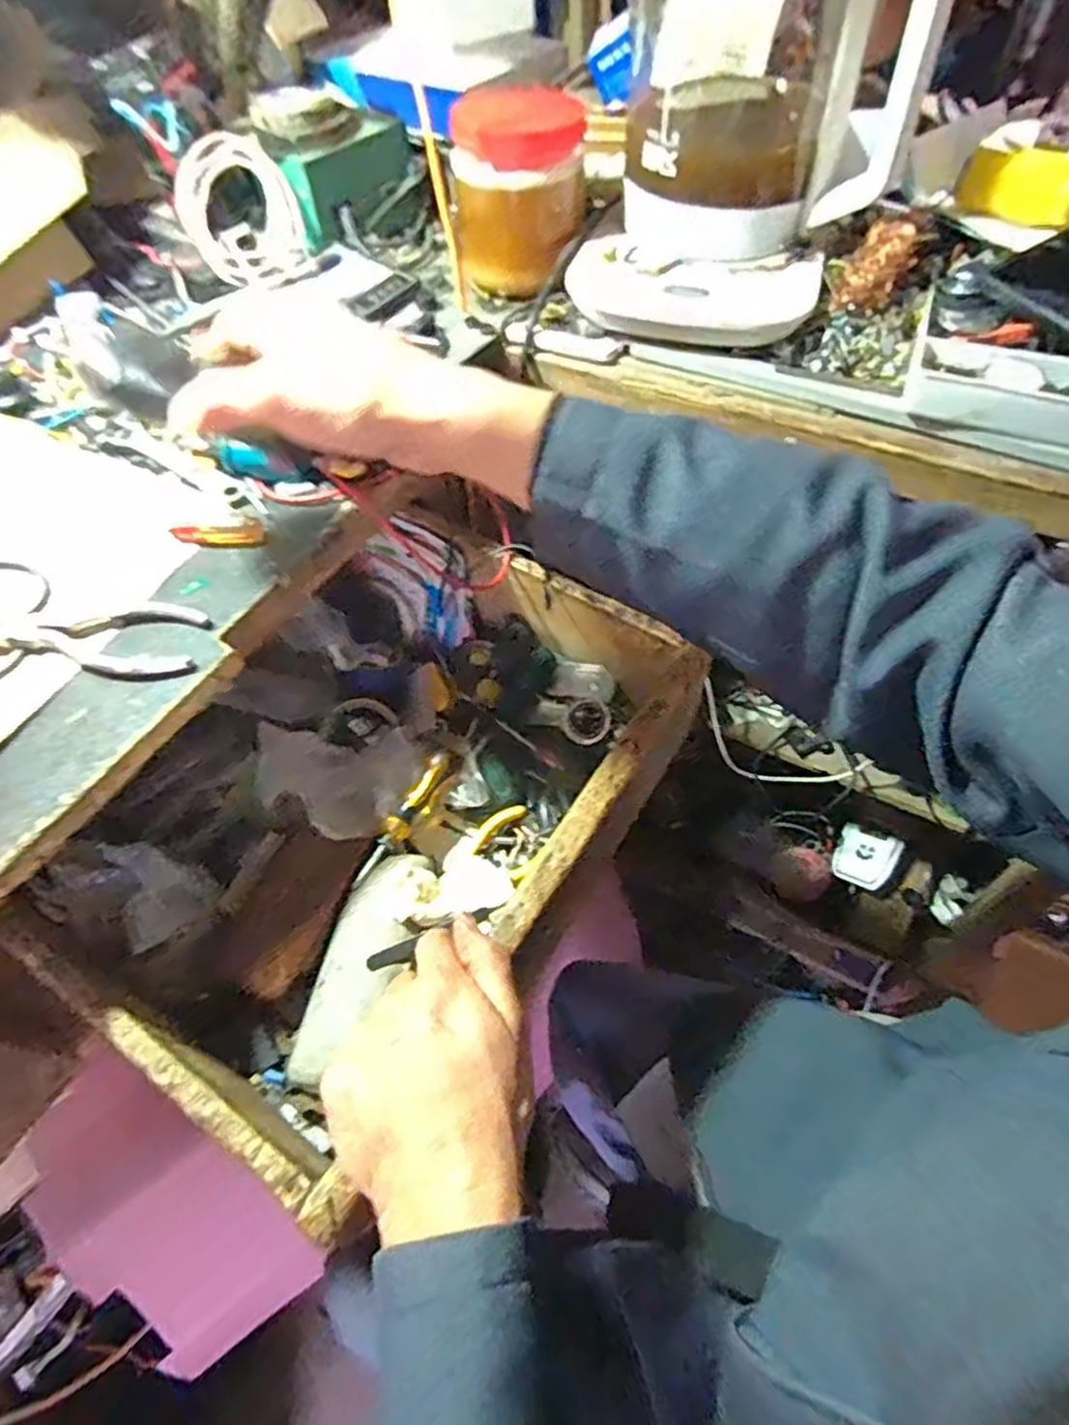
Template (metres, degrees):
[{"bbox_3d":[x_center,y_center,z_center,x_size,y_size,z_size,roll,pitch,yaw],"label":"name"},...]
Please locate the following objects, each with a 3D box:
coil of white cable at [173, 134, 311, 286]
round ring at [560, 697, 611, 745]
[{"bbox_3d":[-0.234,-0.397,0.578,0.084,0.097,0.033,-23,20,-11],"label":"coil of white cable"},{"bbox_3d":[0.039,0.007,0.553,0.037,0.017,0.036,-1,56,2],"label":"round ring"}]

